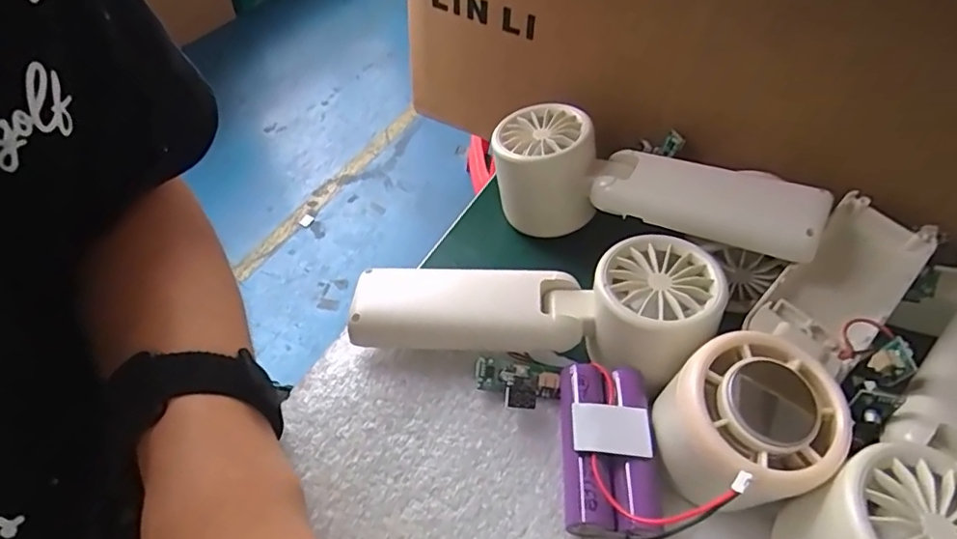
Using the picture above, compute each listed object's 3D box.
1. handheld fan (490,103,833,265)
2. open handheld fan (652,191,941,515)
[{"bbox_3d":[0.085,-0.039,0.293,0.162,0.058,0.049,18,49,26],"label":"handheld fan"},{"bbox_3d":[0.136,0.032,0.235,0.173,0.047,0.053,-34,59,-28],"label":"open handheld fan"}]

